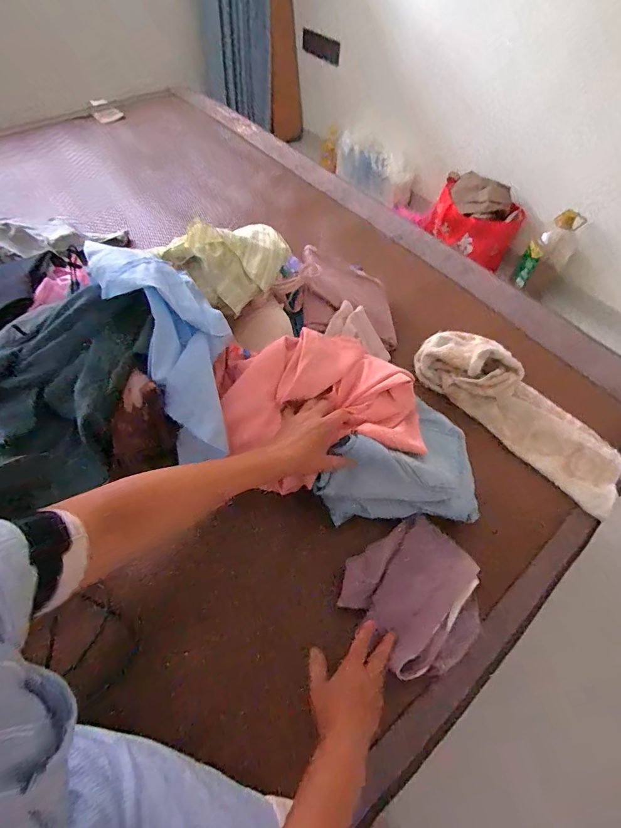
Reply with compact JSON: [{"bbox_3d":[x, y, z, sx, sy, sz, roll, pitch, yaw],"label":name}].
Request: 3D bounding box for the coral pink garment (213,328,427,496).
[{"bbox_3d":[0.018,-0.017,0.609,0.270,0.110,0.210,-11,58,-11],"label":"coral pink garment"}]

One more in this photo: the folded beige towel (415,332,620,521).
[{"bbox_3d":[0.373,-0.023,0.720,0.399,0.088,0.171,39,62,20],"label":"folded beige towel"}]

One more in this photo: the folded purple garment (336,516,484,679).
[{"bbox_3d":[0.138,0.237,0.553,0.166,0.046,0.165,-29,63,-21],"label":"folded purple garment"}]

